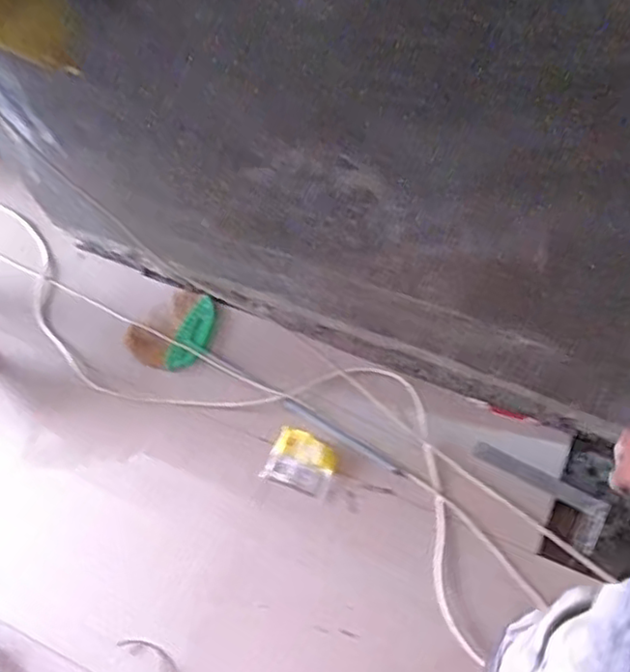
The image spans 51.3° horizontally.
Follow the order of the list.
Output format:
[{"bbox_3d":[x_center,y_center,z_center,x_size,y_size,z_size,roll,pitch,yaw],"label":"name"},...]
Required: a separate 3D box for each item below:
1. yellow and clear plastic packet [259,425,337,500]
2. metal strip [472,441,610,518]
[{"bbox_3d":[-0.031,0.297,1.552,0.156,0.028,0.128,21,67,12],"label":"yellow and clear plastic packet"},{"bbox_3d":[0.514,0.328,1.512,0.302,0.008,0.046,26,63,17],"label":"metal strip"}]

